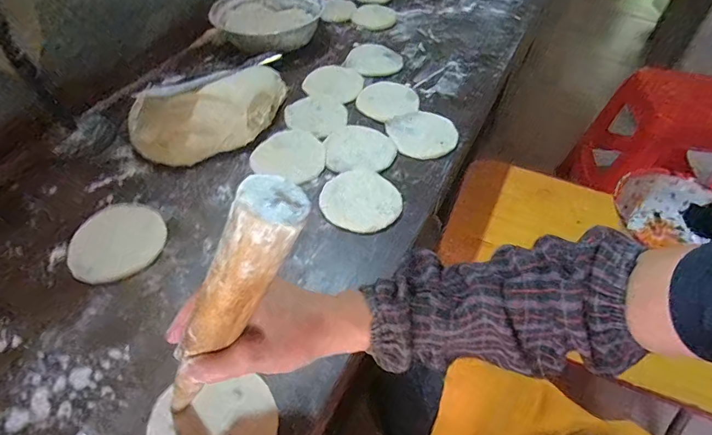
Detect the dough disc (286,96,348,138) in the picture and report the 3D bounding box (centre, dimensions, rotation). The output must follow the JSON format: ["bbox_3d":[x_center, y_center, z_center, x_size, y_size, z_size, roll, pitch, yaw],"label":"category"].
[{"bbox_3d":[-0.066,-0.173,0.706,0.103,0.004,0.103,1,49,-1],"label":"dough disc"}]

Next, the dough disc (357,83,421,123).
[{"bbox_3d":[0.055,-0.208,0.737,0.105,0.009,0.107,1,49,-1],"label":"dough disc"}]

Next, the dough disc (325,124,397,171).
[{"bbox_3d":[0.008,-0.110,0.652,0.104,0.007,0.104,1,49,-1],"label":"dough disc"}]

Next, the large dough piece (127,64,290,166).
[{"bbox_3d":[-0.207,-0.172,0.651,0.266,0.083,0.124,-34,58,-28],"label":"large dough piece"}]

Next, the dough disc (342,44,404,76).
[{"bbox_3d":[0.038,-0.305,0.813,0.095,0.013,0.109,25,53,18],"label":"dough disc"}]

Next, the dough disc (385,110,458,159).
[{"bbox_3d":[0.109,-0.133,0.676,0.108,0.011,0.108,1,49,-1],"label":"dough disc"}]

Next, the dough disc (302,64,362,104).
[{"bbox_3d":[-0.040,-0.245,0.756,0.097,0.013,0.100,1,49,-1],"label":"dough disc"}]

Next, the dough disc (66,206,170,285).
[{"bbox_3d":[-0.299,0.028,0.527,0.110,0.008,0.108,1,49,-1],"label":"dough disc"}]

